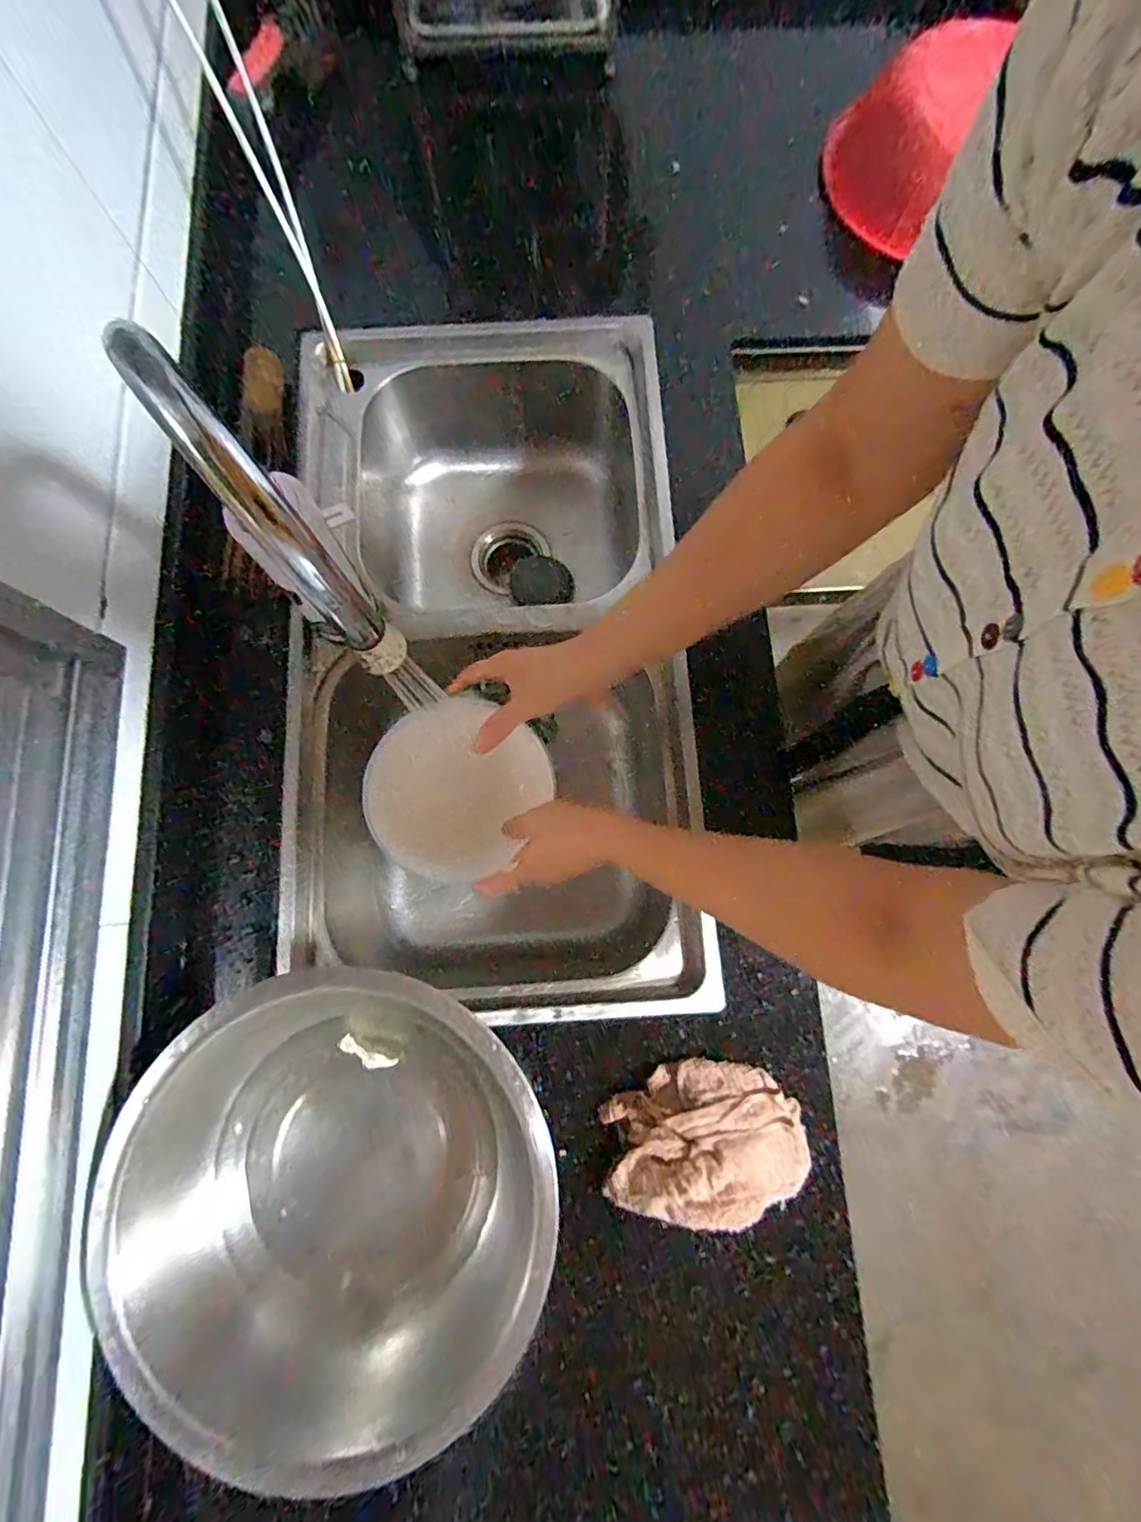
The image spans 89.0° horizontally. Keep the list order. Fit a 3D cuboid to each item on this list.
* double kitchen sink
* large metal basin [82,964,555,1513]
[{"bbox_3d":[-0.093,-0.112,0.682,0.403,0.207,0.741,-4,79,-2],"label":"double kitchen sink"},{"bbox_3d":[-0.181,0.324,0.438,0.289,0.094,0.306,0,79,-1],"label":"large metal basin"}]

